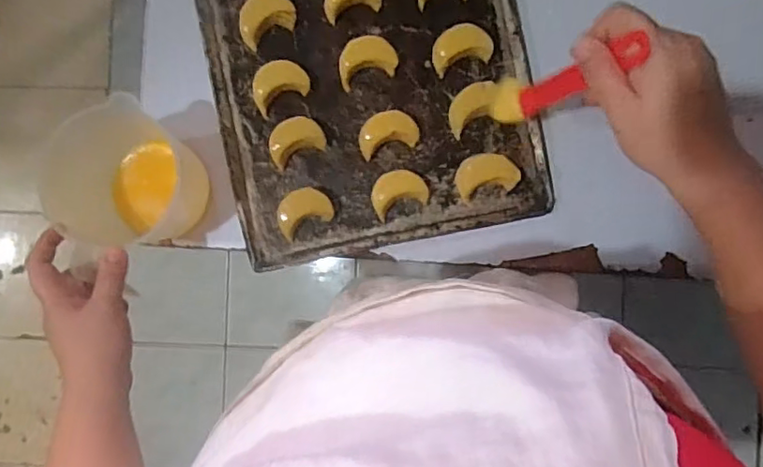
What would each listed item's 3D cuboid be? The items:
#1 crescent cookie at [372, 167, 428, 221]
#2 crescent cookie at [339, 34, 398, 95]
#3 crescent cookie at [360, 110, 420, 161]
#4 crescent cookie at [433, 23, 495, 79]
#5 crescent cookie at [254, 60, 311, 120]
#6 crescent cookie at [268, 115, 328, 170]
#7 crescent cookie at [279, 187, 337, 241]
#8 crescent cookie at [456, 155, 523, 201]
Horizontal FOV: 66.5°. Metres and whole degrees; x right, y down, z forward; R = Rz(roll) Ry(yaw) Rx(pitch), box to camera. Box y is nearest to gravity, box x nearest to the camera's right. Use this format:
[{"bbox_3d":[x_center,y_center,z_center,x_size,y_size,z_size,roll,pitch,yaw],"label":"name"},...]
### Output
[{"bbox_3d":[0.017,-0.044,0.609,0.058,0.018,0.044,-21,89,3],"label":"crescent cookie"},{"bbox_3d":[-0.015,-0.183,0.615,0.062,0.026,0.045,-14,90,3],"label":"crescent cookie"},{"bbox_3d":[0.007,-0.106,0.609,0.061,0.026,0.042,-12,90,3],"label":"crescent cookie"},{"bbox_3d":[0.084,-0.195,0.611,0.062,0.027,0.045,-14,90,3],"label":"crescent cookie"},{"bbox_3d":[-0.109,-0.157,0.612,0.061,0.016,0.044,-28,89,3],"label":"crescent cookie"},{"bbox_3d":[-0.090,-0.098,0.610,0.058,0.024,0.041,-24,89,3],"label":"crescent cookie"},{"bbox_3d":[-0.081,-0.024,0.607,0.057,0.015,0.043,-27,89,3],"label":"crescent cookie"},{"bbox_3d":[0.108,-0.061,0.601,0.062,0.023,0.041,-14,90,3],"label":"crescent cookie"}]

